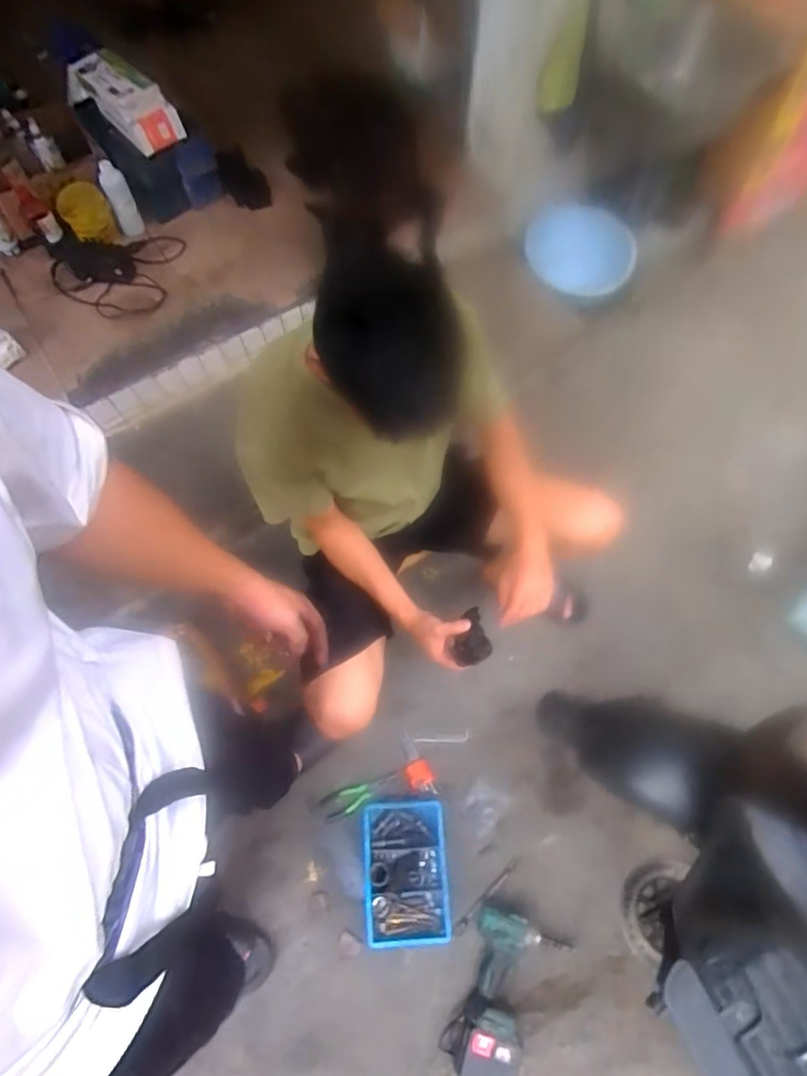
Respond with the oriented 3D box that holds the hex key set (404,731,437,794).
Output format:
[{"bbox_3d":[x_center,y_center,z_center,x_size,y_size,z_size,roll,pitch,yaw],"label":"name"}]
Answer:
[{"bbox_3d":[0.027,0.527,1.316,0.058,0.012,0.145,-20,68,-9],"label":"hex key set"}]

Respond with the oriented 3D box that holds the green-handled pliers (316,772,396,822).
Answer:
[{"bbox_3d":[-0.099,0.582,1.266,0.182,0.017,0.054,-19,66,-8],"label":"green-handled pliers"}]

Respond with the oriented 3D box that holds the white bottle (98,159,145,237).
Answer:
[{"bbox_3d":[-0.760,-0.909,1.513,0.064,0.184,0.050,-24,30,-10],"label":"white bottle"}]

